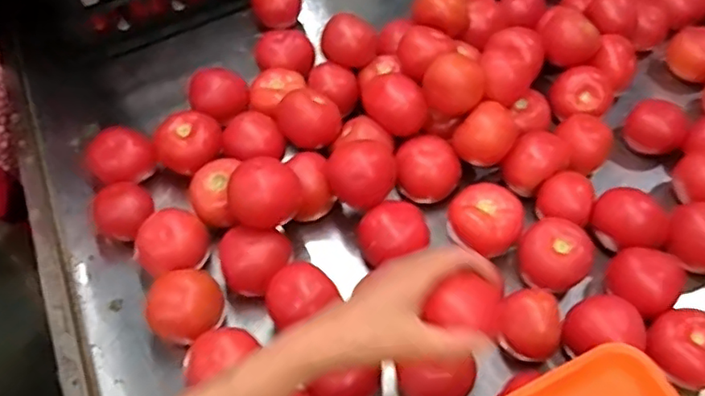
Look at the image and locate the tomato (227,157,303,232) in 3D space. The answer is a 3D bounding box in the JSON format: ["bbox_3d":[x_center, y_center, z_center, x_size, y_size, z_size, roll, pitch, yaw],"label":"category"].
[{"bbox_3d":[-0.088,-0.004,0.609,0.068,0.053,0.057,-13,57,-7],"label":"tomato"}]

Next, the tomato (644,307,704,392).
[{"bbox_3d":[0.312,0.143,0.568,0.069,0.053,0.067,-1,57,1],"label":"tomato"}]

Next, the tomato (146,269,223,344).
[{"bbox_3d":[-0.163,0.111,0.600,0.068,0.064,0.058,-17,58,-9],"label":"tomato"}]

